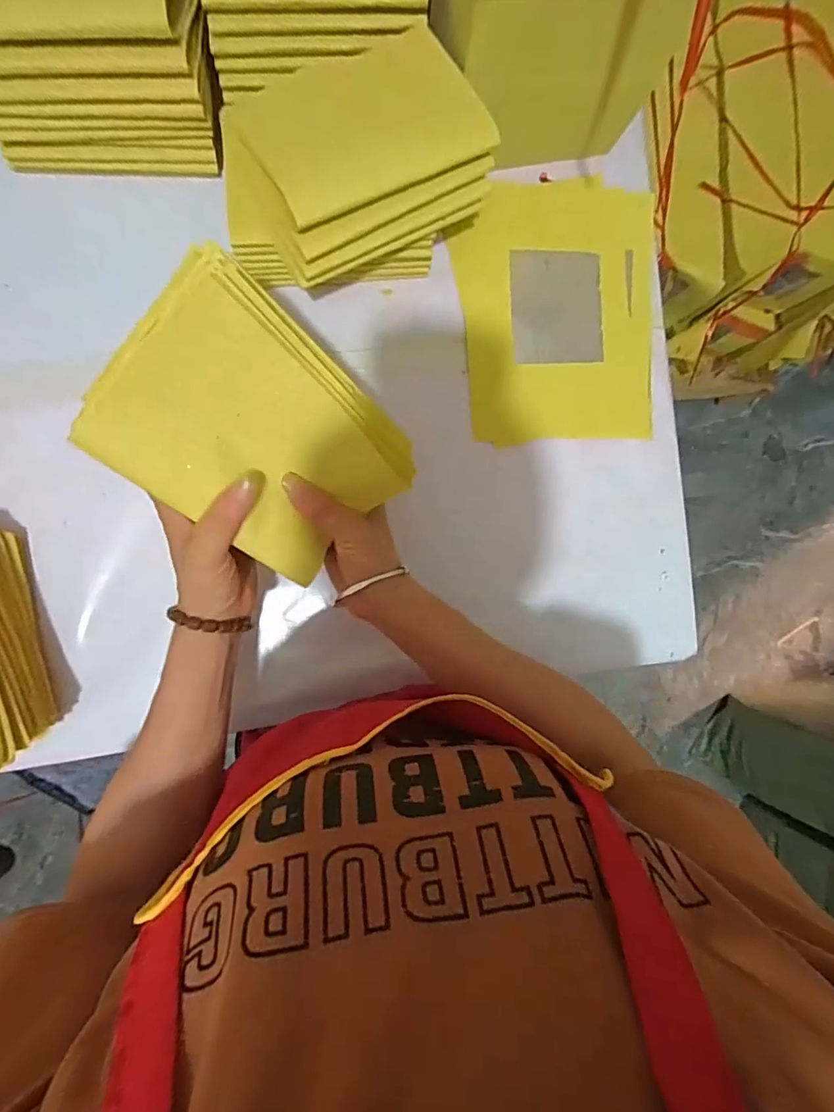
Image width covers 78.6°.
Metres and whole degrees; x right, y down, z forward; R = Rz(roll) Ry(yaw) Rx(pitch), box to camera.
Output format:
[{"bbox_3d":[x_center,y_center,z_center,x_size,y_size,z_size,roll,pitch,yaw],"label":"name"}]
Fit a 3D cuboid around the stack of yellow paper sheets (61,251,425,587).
[{"bbox_3d":[-0.090,-0.070,0.303,0.125,0.034,0.162,-48,123,5],"label":"stack of yellow paper sheets"}]

